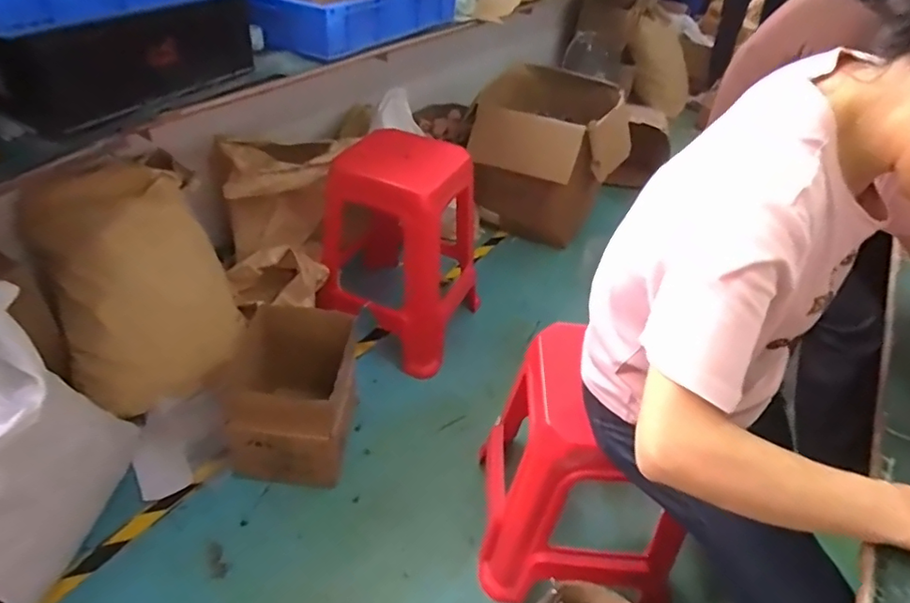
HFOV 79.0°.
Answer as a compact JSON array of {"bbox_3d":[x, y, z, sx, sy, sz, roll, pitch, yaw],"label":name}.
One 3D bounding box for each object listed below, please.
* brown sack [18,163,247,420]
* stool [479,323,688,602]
[{"bbox_3d":[-0.821,-0.020,1.449,0.403,0.539,0.324,-24,48,-30],"label":"brown sack"},{"bbox_3d":[0.256,0.325,1.068,0.368,0.466,0.325,5,40,0],"label":"stool"}]

